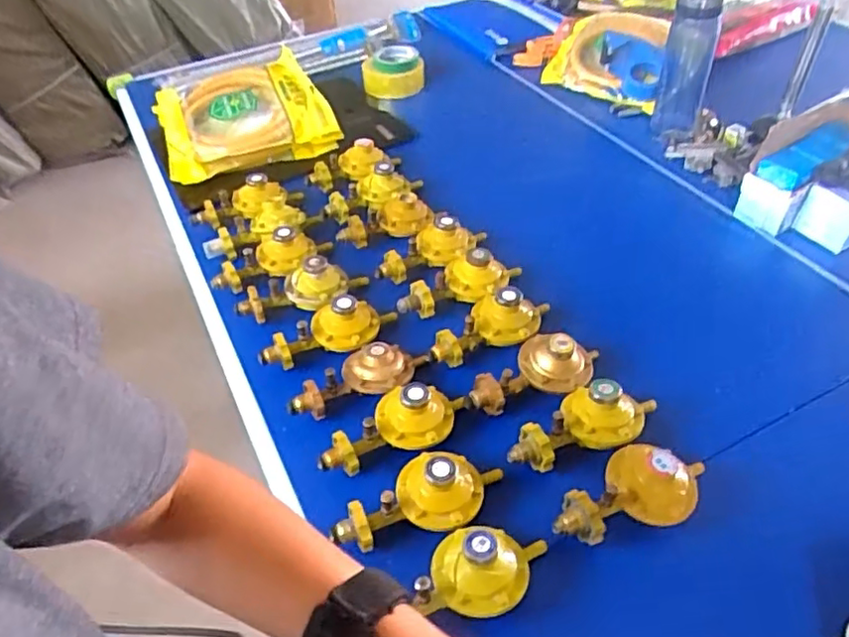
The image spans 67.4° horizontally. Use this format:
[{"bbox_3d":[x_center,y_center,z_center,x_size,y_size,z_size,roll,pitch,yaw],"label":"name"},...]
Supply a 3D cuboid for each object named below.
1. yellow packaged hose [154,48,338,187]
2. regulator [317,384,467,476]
[{"bbox_3d":[-0.327,-0.368,1.152,0.293,0.091,0.241,-17,46,-13],"label":"yellow packaged hose"},{"bbox_3d":[-0.033,0.108,0.680,0.166,0.049,0.077,-12,45,-8],"label":"regulator"}]

